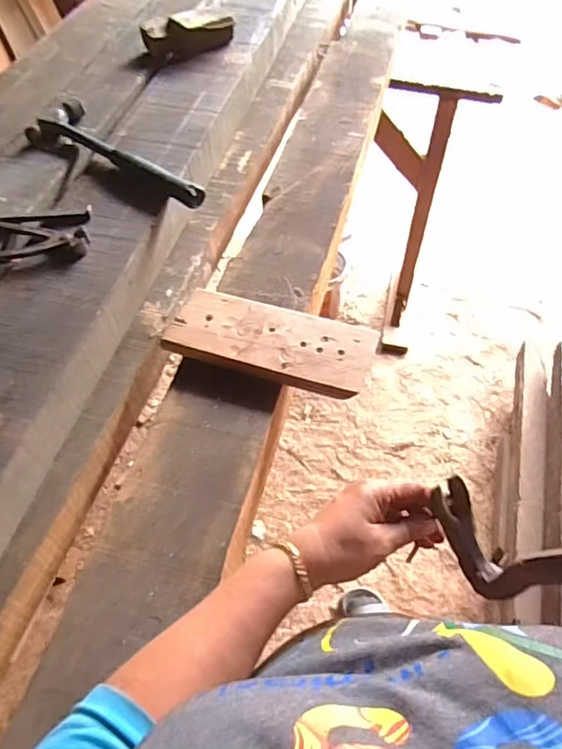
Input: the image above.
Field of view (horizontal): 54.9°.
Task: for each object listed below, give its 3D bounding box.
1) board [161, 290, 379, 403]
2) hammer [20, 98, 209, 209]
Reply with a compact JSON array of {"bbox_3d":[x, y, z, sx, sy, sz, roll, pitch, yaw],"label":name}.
[{"bbox_3d":[-0.012,-0.043,0.670,0.248,0.014,0.101,16,58,12],"label":"board"},{"bbox_3d":[-0.235,-0.312,0.776,0.317,0.029,0.095,34,64,21],"label":"hammer"}]

